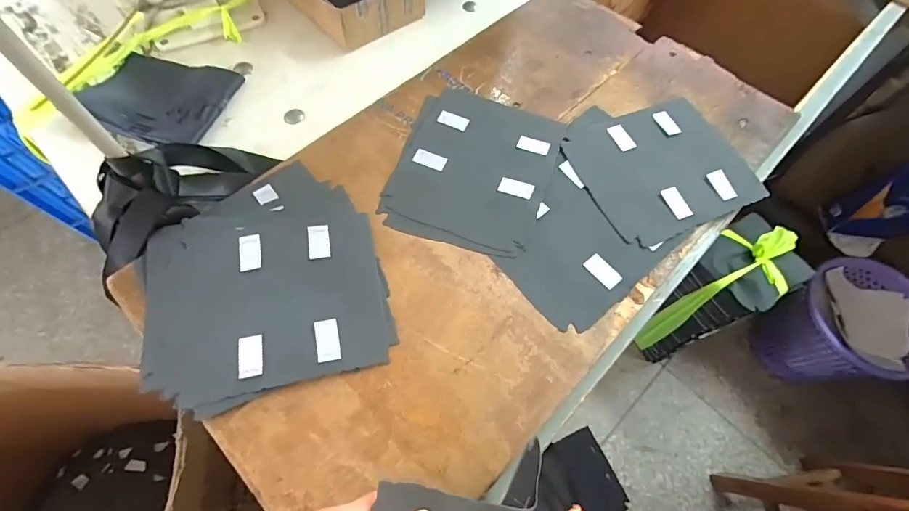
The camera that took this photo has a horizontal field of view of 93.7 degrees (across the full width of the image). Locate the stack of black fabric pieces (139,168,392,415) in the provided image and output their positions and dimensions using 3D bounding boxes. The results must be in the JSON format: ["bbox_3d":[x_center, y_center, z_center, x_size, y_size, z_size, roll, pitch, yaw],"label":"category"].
[{"bbox_3d":[-0.187,0.018,0.416,0.216,0.016,0.228,-16,65,-9],"label":"stack of black fabric pieces"}]

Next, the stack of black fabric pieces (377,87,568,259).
[{"bbox_3d":[0.024,-0.106,0.491,0.170,0.008,0.213,15,64,6],"label":"stack of black fabric pieces"}]

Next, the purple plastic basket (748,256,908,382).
[{"bbox_3d":[0.947,0.175,1.058,0.284,0.289,0.278,-13,65,-7],"label":"purple plastic basket"}]

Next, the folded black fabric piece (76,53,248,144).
[{"bbox_3d":[-0.369,-0.197,0.524,0.172,0.017,0.131,13,64,5],"label":"folded black fabric piece"}]

